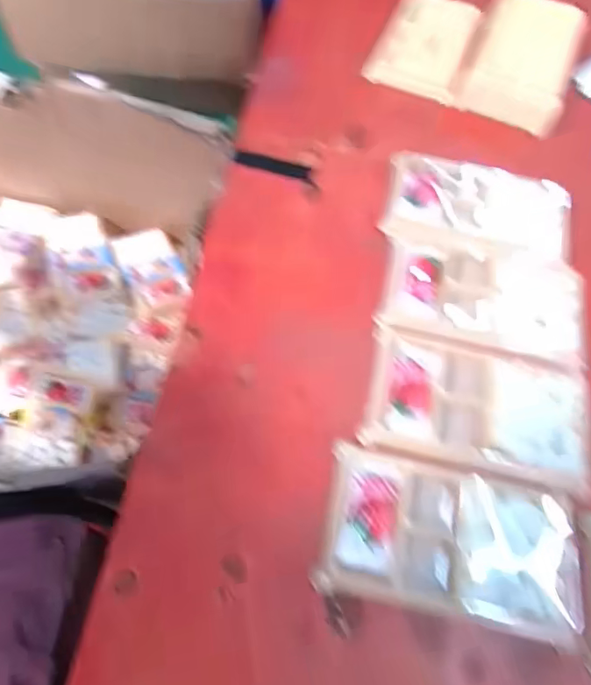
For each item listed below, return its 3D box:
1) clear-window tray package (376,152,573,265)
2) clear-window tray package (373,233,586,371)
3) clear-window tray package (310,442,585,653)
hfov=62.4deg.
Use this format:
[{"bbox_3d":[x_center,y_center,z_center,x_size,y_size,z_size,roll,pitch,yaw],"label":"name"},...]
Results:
[{"bbox_3d":[0.135,-0.102,0.365,0.132,0.014,0.085,14,64,5],"label":"clear-window tray package"},{"bbox_3d":[0.130,-0.033,0.337,0.134,0.010,0.082,12,64,5],"label":"clear-window tray package"},{"bbox_3d":[0.085,0.107,0.265,0.136,0.010,0.076,11,64,4],"label":"clear-window tray package"}]

